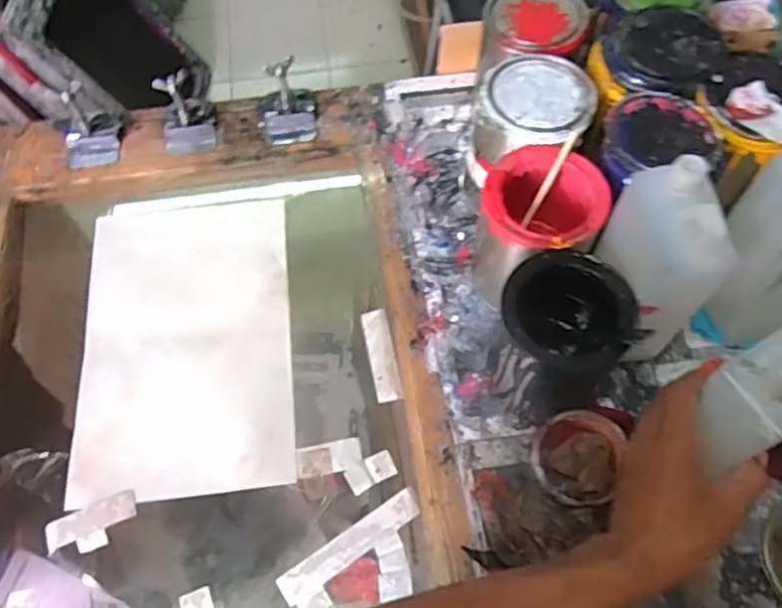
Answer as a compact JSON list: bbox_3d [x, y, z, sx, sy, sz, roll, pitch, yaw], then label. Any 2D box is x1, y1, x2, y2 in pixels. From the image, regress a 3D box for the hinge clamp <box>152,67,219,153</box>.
[{"bbox_3d":[-0.242,-0.230,0.750,0.064,0.081,0.073,-8,63,-4],"label":"hinge clamp"}]

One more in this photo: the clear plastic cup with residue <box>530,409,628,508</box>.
[{"bbox_3d":[0.163,0.137,0.570,0.075,0.035,0.082,0,62,0],"label":"clear plastic cup with residue"}]

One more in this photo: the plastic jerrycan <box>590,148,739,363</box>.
[{"bbox_3d":[0.218,-0.031,0.545,0.063,0.196,0.101,-14,63,-7],"label":"plastic jerrycan"}]

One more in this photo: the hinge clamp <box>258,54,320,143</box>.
[{"bbox_3d":[-0.124,-0.242,0.752,0.069,0.082,0.071,-10,63,-5],"label":"hinge clamp"}]

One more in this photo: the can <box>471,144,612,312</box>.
[{"bbox_3d":[0.138,-0.070,0.625,0.104,0.143,0.103,0,62,0],"label":"can"}]

